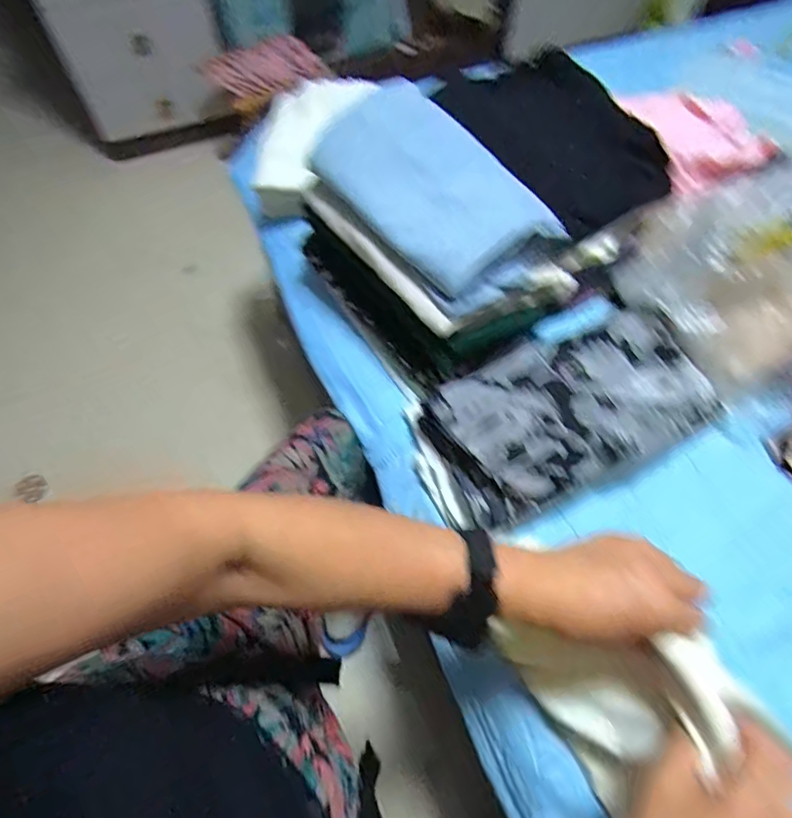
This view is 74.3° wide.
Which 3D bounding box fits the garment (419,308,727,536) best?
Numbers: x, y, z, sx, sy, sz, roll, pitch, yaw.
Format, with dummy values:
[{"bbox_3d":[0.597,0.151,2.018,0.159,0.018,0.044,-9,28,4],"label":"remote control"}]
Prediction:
[{"bbox_3d":[0.198,-0.011,0.582,0.324,0.064,0.180,-26,64,-14],"label":"garment"}]

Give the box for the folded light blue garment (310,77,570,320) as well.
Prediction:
[{"bbox_3d":[0.041,-0.227,0.557,0.147,0.043,0.253,-44,86,4],"label":"folded light blue garment"}]

